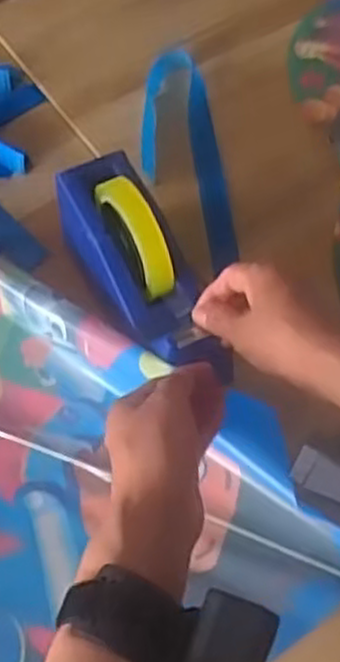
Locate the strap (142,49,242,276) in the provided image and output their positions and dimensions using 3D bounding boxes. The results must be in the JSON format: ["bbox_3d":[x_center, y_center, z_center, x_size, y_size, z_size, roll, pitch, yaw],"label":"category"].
[{"bbox_3d":[0.013,-0.178,0.786,0.079,0.028,0.259,-6,61,-5],"label":"strap"}]

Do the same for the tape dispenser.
[{"bbox_3d":[-0.028,-0.063,0.618,0.074,0.075,0.193,-26,70,-15],"label":"tape dispenser"}]

